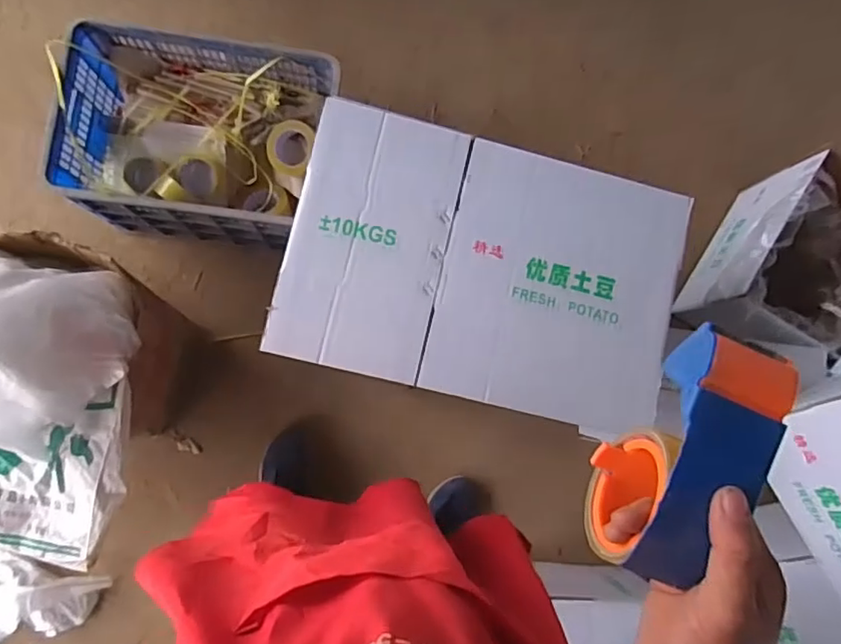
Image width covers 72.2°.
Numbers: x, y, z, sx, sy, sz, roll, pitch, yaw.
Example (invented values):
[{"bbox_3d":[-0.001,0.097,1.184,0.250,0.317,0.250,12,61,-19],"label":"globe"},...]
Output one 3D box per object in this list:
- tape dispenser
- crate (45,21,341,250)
[{"bbox_3d":[0.164,0.084,0.359,0.064,0.094,0.147,19,83,-5],"label":"tape dispenser"},{"bbox_3d":[-0.449,-0.376,1.225,0.506,0.243,0.359,9,83,-5],"label":"crate"}]

